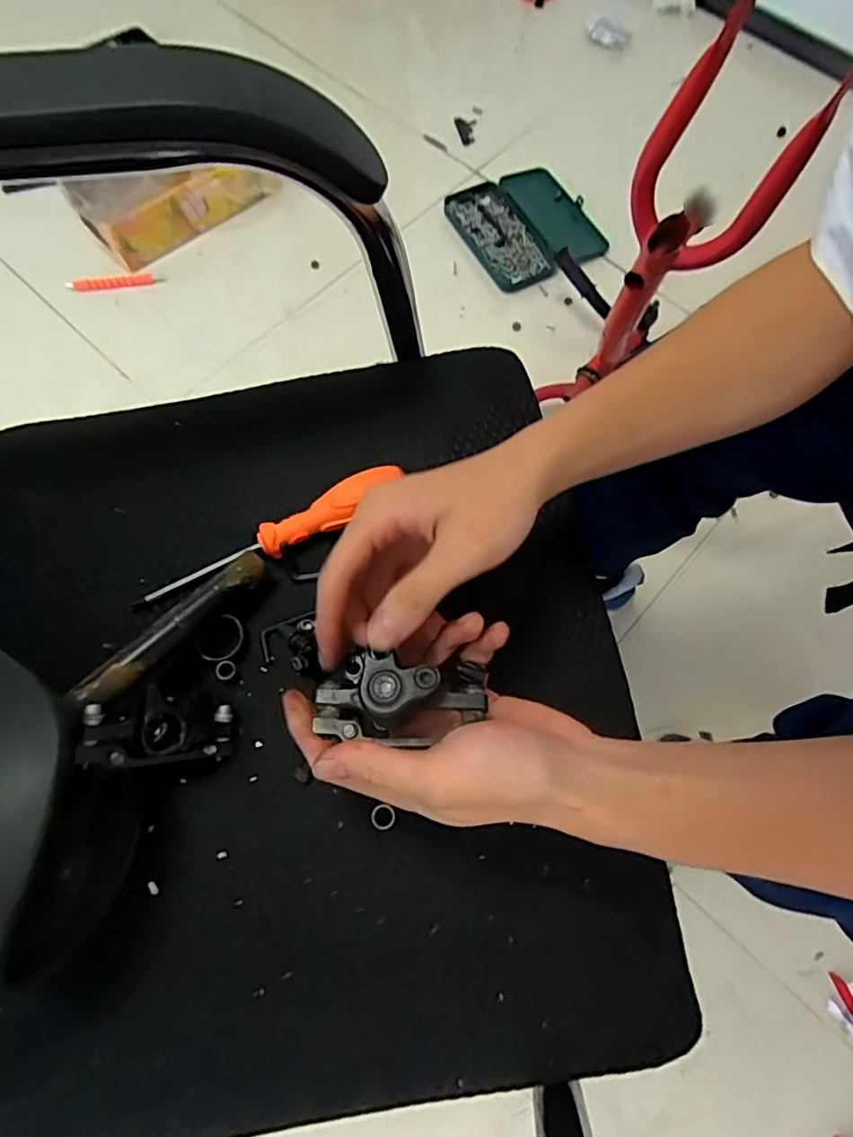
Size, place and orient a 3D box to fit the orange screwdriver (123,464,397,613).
[{"bbox_3d":[-0.106,-0.018,0.384,0.191,0.030,0.026,-28,73,-11],"label":"orange screwdriver"}]

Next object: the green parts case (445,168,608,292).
[{"bbox_3d":[0.192,-0.653,1.090,0.242,0.030,0.252,-31,74,-12],"label":"green parts case"}]

